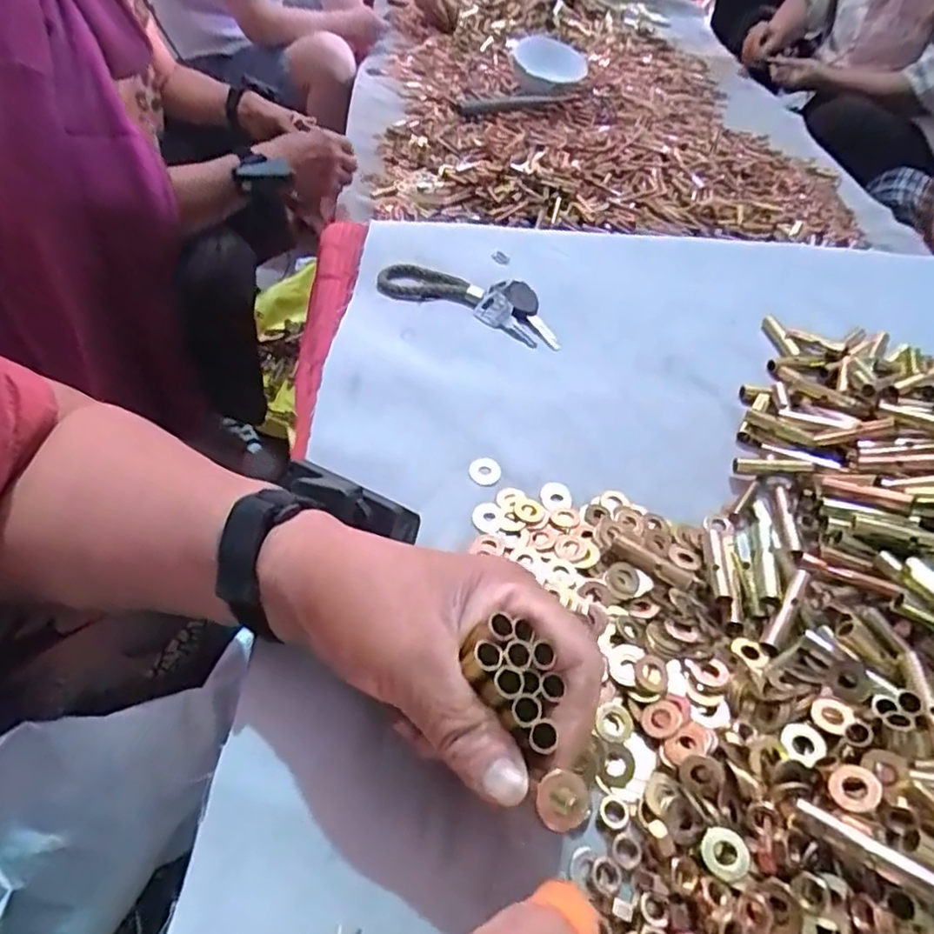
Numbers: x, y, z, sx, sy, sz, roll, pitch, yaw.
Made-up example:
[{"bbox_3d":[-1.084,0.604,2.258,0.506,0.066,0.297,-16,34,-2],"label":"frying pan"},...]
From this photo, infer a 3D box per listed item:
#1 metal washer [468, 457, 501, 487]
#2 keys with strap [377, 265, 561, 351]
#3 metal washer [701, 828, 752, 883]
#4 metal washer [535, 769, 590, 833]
[{"bbox_3d":[0.010,0.003,0.367,0.018,0.004,0.020,17,53,5],"label":"metal washer"},{"bbox_3d":[0.006,-0.126,0.467,0.134,0.014,0.056,25,51,16],"label":"keys with strap"},{"bbox_3d":[0.095,0.142,0.235,0.017,0.005,0.017,3,49,-3],"label":"metal washer"},{"bbox_3d":[0.029,0.104,0.198,0.016,0.006,0.016,-9,66,21],"label":"metal washer"}]

